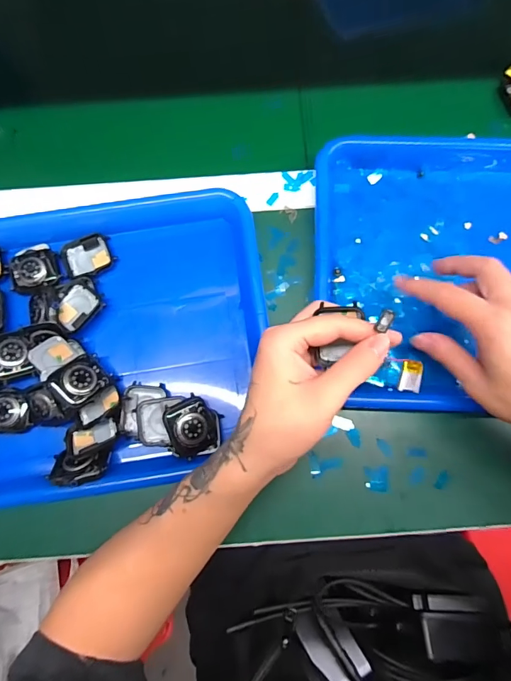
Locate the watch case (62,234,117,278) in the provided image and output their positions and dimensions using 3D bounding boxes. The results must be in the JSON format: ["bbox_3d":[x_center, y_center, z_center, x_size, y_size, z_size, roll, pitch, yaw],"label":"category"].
[{"bbox_3d":[-0.159,-0.079,0.387,0.046,0.013,0.039,-29,80,-4],"label":"watch case"}]

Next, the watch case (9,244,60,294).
[{"bbox_3d":[-0.209,-0.068,0.381,0.041,0.018,0.048,-11,80,-1],"label":"watch case"}]

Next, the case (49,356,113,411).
[{"bbox_3d":[-0.144,0.034,0.333,0.033,0.007,0.042,51,50,-5],"label":"case"}]

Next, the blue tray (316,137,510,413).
[{"bbox_3d":[0.220,-0.071,0.372,0.329,0.032,0.265,0,78,0],"label":"blue tray"}]

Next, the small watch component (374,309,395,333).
[{"bbox_3d":[0.082,-0.013,0.256,0.008,0.006,0.013,25,79,5],"label":"small watch component"}]

